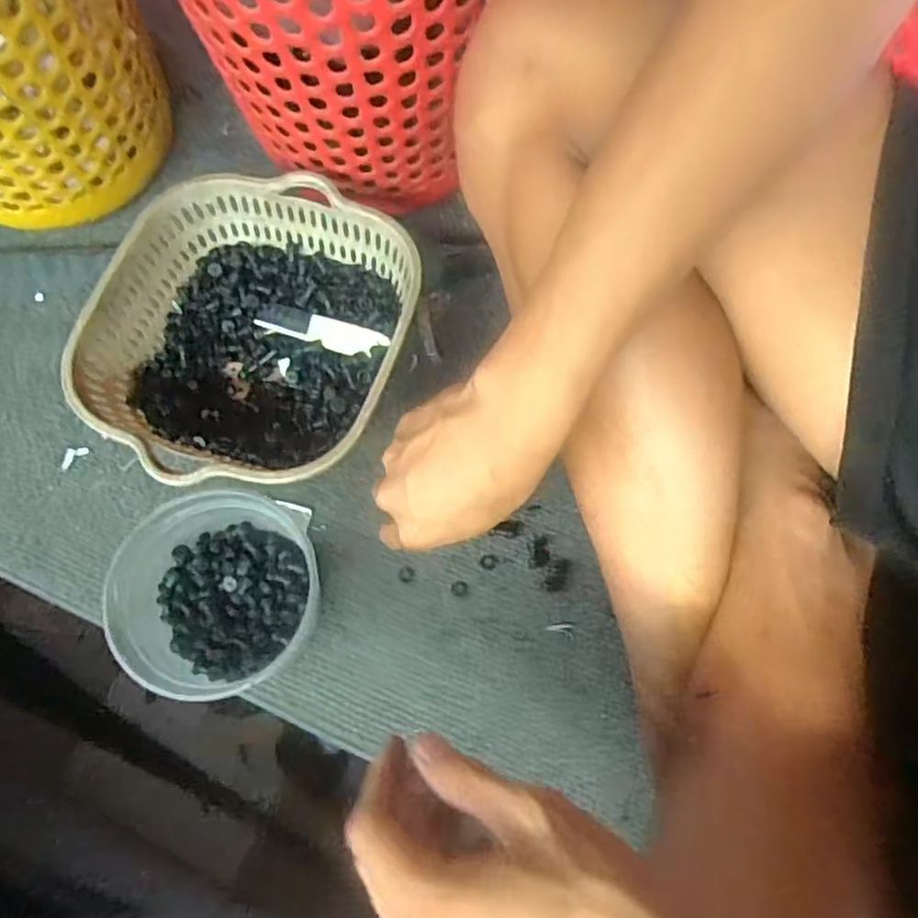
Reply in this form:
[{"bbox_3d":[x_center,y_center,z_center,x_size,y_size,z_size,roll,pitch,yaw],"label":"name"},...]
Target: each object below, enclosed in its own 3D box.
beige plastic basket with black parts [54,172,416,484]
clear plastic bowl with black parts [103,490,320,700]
[{"bbox_3d":[-0.129,-0.075,0.473,0.189,0.080,0.202,8,71,5],"label":"beige plastic basket with black parts"},{"bbox_3d":[-0.138,0.082,0.427,0.113,0.067,0.113,-1,71,2],"label":"clear plastic bowl with black parts"}]

